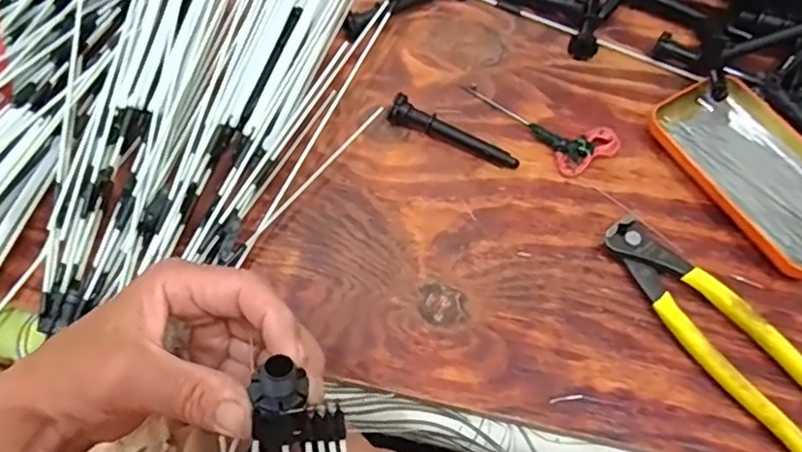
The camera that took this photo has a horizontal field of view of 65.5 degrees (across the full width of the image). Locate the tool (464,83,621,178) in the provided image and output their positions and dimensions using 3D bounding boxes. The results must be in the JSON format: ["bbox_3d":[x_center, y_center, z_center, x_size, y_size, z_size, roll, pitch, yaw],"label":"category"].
[{"bbox_3d":[0.098,-0.076,0.437,0.045,0.009,0.108,-40,70,-18],"label":"tool"}]

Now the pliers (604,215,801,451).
[{"bbox_3d":[0.184,0.060,0.363,0.044,0.016,0.161,-34,68,-16],"label":"pliers"}]

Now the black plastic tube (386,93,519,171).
[{"bbox_3d":[0.035,-0.062,0.422,0.092,0.019,0.016,24,65,12],"label":"black plastic tube"}]

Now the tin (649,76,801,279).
[{"bbox_3d":[0.239,-0.038,0.411,0.079,0.013,0.143,-26,66,-13],"label":"tin"}]

